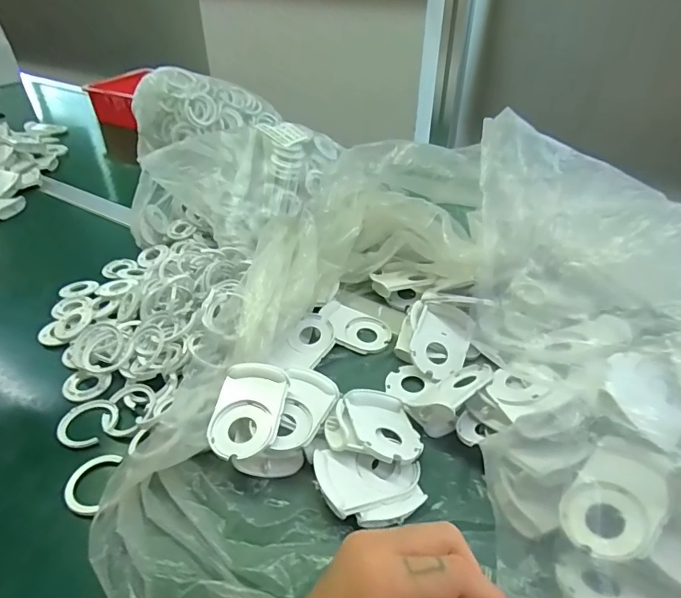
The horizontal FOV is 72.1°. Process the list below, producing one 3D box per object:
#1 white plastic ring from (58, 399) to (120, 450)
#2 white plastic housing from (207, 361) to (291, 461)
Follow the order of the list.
[{"bbox_3d":[-0.235,0.112,0.434,0.054,0.006,0.052,-2,39,2],"label":"white plastic ring"},{"bbox_3d":[-0.078,0.093,0.392,0.057,0.029,0.079,5,40,11],"label":"white plastic housing"}]

